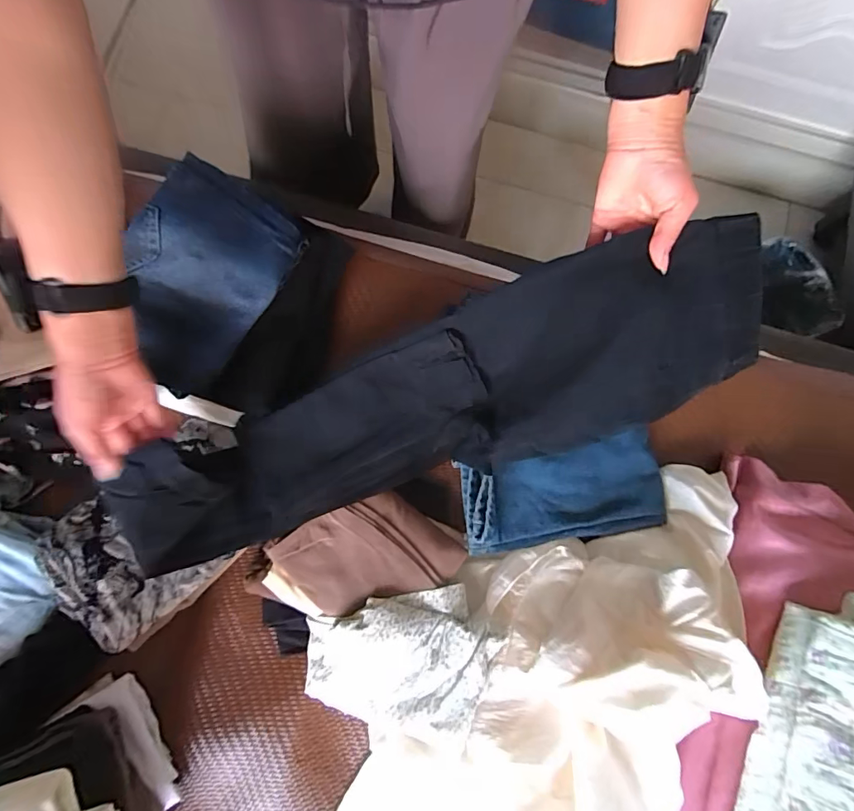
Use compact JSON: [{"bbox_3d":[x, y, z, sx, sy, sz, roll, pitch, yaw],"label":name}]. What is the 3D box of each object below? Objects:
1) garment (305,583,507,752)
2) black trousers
[{"bbox_3d":[-0.036,0.285,0.524,0.209,0.061,0.150,4,78,1],"label":"garment"},{"bbox_3d":[0.003,0.002,0.484,0.618,0.208,0.153,-19,79,14],"label":"black trousers"}]

